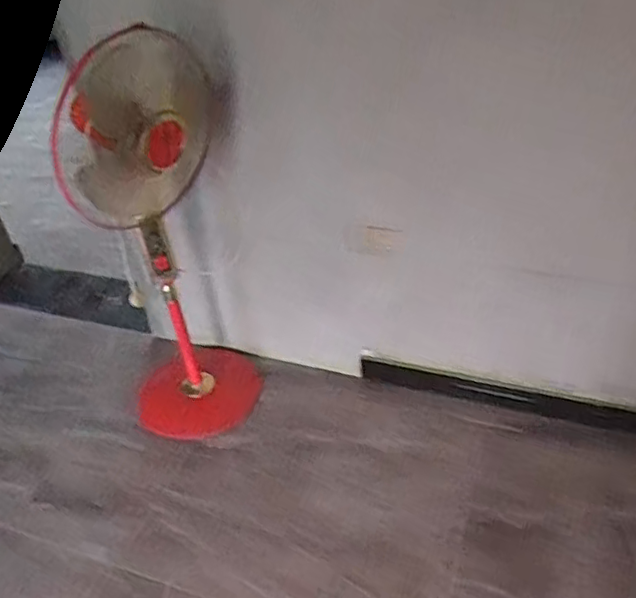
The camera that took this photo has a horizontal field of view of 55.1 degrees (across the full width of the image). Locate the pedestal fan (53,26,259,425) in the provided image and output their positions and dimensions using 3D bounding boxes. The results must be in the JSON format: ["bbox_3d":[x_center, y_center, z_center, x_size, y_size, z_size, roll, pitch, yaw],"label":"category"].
[{"bbox_3d":[-0.384,-0.097,1.587,0.358,1.128,0.418,-14,39,-12],"label":"pedestal fan"}]

